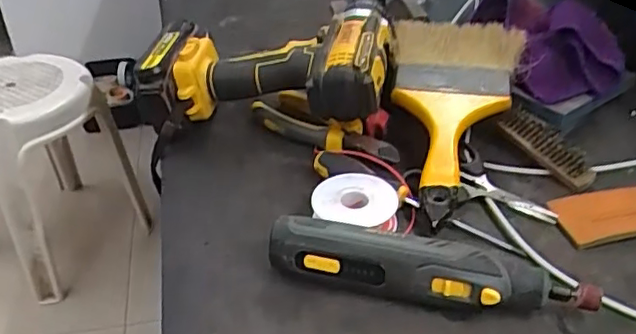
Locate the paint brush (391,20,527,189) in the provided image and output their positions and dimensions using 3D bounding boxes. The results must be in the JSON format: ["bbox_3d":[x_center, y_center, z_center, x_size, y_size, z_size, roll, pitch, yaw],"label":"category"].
[{"bbox_3d":[0.104,-0.057,0.517,0.109,0.020,0.193,12,53,14],"label":"paint brush"}]

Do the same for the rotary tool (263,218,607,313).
[{"bbox_3d":[0.067,0.065,0.387,0.196,0.042,0.032,8,35,13],"label":"rotary tool"}]

